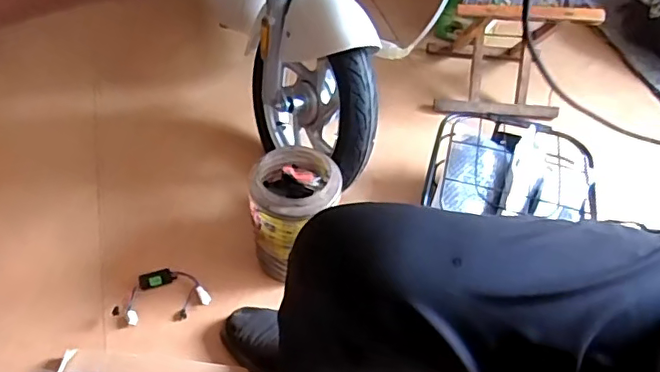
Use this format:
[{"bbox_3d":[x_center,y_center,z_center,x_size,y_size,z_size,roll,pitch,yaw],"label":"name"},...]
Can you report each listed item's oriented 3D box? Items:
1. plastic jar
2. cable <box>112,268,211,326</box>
[{"bbox_3d":[-0.073,0.056,1.003,0.145,0.216,0.176,26,53,17],"label":"plastic jar"},{"bbox_3d":[-0.301,0.190,1.005,0.155,0.045,0.095,-6,51,-9],"label":"cable"}]

